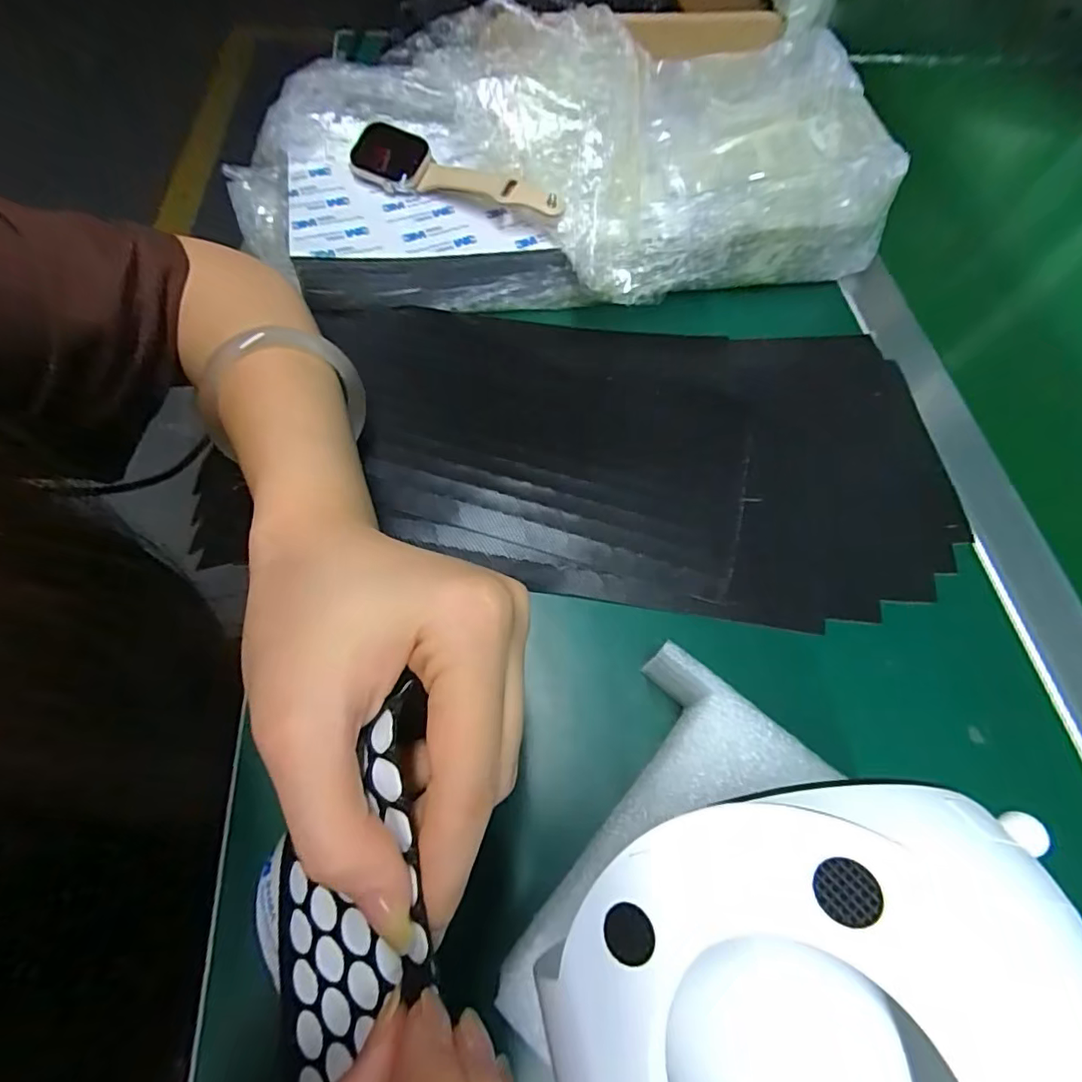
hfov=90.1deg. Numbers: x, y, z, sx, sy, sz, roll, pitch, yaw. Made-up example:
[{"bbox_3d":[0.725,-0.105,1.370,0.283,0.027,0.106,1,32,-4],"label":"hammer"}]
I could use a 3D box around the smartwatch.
[{"bbox_3d":[-0.047,-0.203,0.307,0.127,0.020,0.035,23,64,7],"label":"smartwatch"}]

